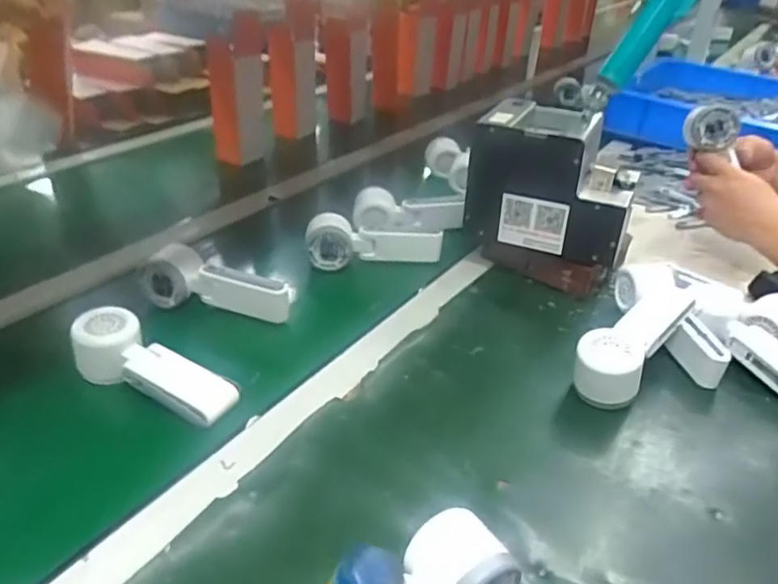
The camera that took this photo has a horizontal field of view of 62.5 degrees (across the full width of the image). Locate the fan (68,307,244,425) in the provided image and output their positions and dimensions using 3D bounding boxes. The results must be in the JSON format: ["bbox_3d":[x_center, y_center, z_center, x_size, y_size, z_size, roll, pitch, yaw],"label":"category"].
[{"bbox_3d":[-0.215,0.065,0.562,0.159,0.042,0.062,18,34,21],"label":"fan"}]

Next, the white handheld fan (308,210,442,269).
[{"bbox_3d":[-0.018,-0.066,0.789,0.166,0.054,0.067,-4,33,-14],"label":"white handheld fan"}]

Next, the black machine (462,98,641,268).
[{"bbox_3d":[0.191,-0.132,0.749,0.177,0.136,0.126,14,33,17],"label":"black machine"}]

